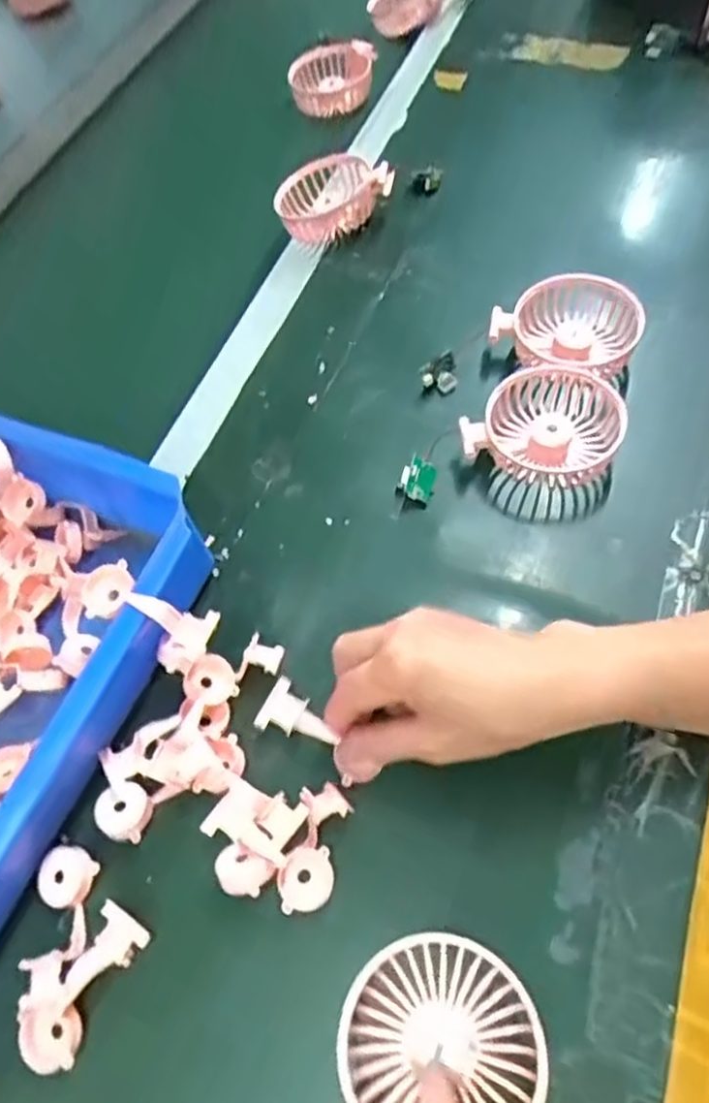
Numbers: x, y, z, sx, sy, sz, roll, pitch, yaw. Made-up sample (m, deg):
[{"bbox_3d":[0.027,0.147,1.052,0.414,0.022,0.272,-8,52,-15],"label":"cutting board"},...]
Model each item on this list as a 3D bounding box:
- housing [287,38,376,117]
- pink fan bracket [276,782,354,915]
[{"bbox_3d":[-0.025,-0.519,0.787,0.097,0.039,0.081,-13,61,-4],"label":"housing"},{"bbox_3d":[-0.021,0.157,0.378,0.028,0.013,0.065,12,62,10],"label":"pink fan bracket"}]

